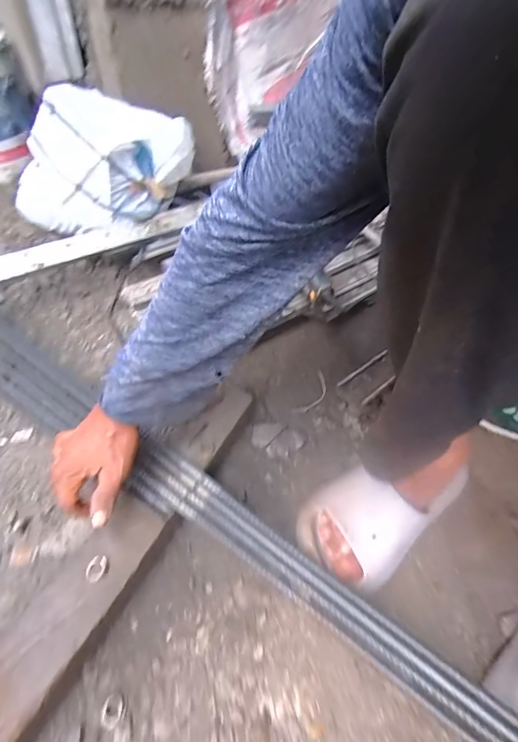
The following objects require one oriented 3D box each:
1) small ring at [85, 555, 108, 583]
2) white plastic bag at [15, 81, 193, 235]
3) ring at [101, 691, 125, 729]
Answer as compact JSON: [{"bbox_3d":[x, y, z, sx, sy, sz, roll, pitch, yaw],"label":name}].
[{"bbox_3d":[-0.179,0.217,0.398,0.020,0.004,0.026,4,46,-2],"label":"small ring"},{"bbox_3d":[-0.392,-0.476,0.827,0.477,0.258,0.227,1,48,15],"label":"white plastic bag"},{"bbox_3d":[-0.147,0.343,0.368,0.023,0.004,0.026,-11,48,-16],"label":"ring"}]

